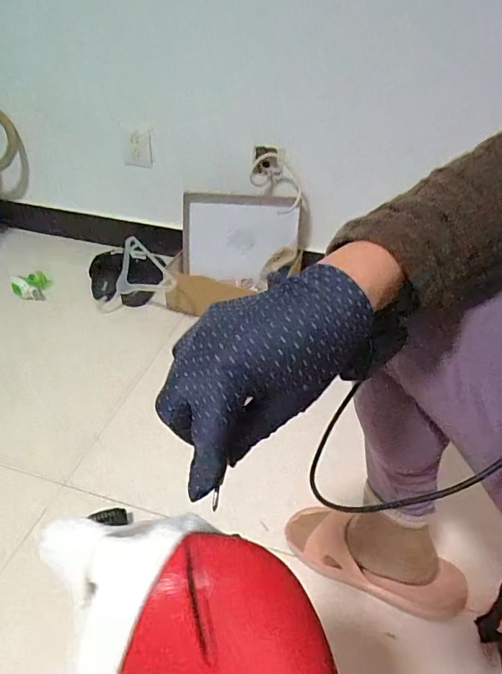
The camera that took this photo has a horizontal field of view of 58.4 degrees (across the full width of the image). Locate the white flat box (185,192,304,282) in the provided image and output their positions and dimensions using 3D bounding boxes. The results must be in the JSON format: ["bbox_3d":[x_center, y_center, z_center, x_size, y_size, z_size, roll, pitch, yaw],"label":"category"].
[{"bbox_3d":[-0.031,-0.279,1.257,0.314,0.259,0.051,-7,57,-14],"label":"white flat box"}]

